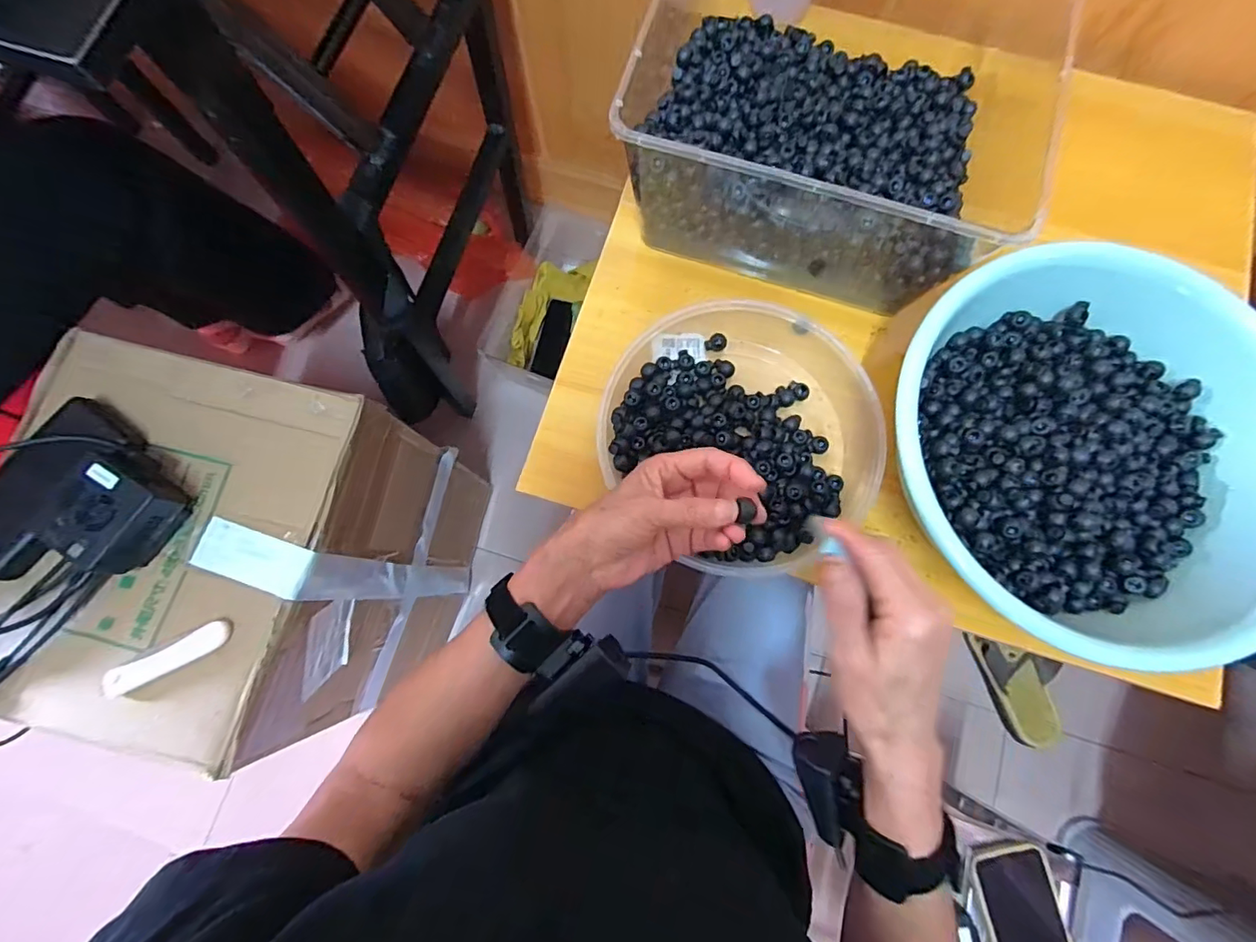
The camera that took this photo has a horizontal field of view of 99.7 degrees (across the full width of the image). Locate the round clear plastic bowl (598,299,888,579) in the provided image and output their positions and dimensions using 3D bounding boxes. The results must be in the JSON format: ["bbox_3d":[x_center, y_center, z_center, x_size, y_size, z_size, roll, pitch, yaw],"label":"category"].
[{"bbox_3d":[0.095,-0.033,0.447,0.222,0.047,0.228,0,79,0],"label":"round clear plastic bowl"}]

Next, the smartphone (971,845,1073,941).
[{"bbox_3d":[0.414,0.484,0.544,0.082,0.015,0.168,-6,79,-1],"label":"smartphone"}]

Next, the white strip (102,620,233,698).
[{"bbox_3d":[-0.373,0.151,0.430,0.092,0.017,0.021,-29,80,-5],"label":"white strip"}]

